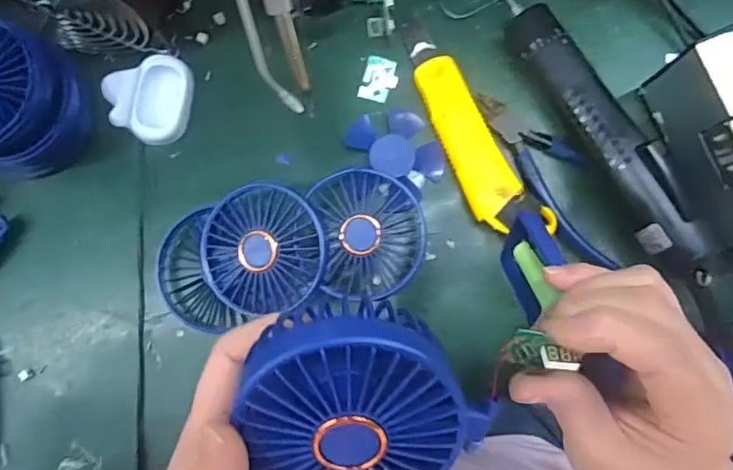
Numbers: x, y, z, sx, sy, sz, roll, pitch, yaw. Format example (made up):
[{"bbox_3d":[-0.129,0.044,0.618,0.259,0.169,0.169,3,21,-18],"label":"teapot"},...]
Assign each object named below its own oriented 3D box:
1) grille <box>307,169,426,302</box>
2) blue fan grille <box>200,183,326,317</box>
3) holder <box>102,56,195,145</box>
[{"bbox_3d":[0.004,-0.001,0.380,0.071,0.017,0.084,-8,90,-24],"label":"grille"},{"bbox_3d":[-0.068,0.009,0.372,0.082,0.015,0.081,-5,88,9],"label":"blue fan grille"},{"bbox_3d":[-0.156,-0.099,0.408,0.060,0.015,0.060,20,85,5],"label":"holder"}]

